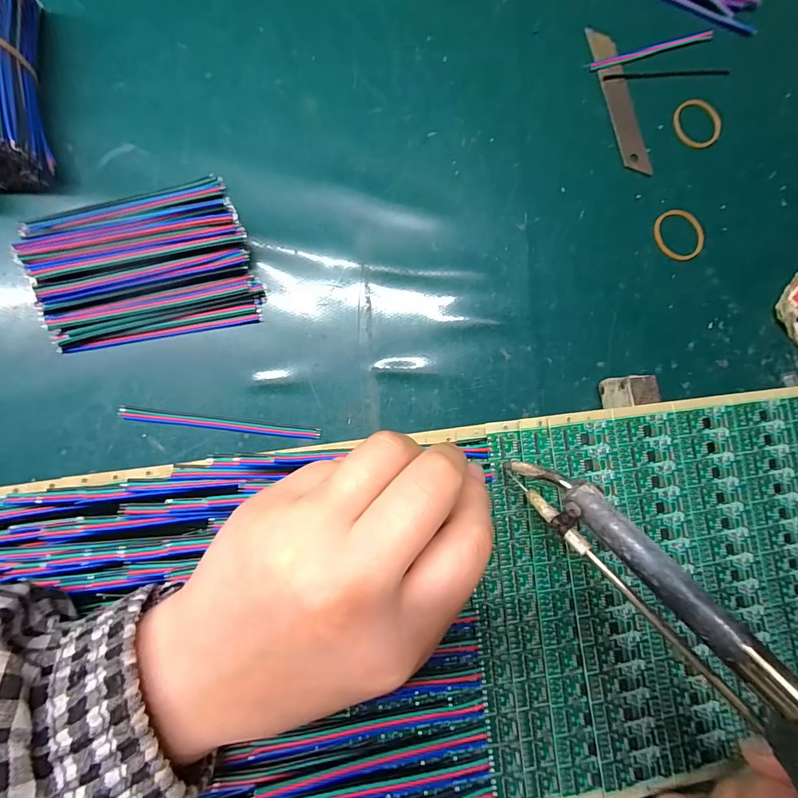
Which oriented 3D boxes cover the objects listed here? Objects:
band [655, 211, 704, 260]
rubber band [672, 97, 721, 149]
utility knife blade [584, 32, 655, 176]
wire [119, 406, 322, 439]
[{"bbox_3d":[0.179,-0.104,0.268,0.033,0.004,0.033,-12,86,-9],"label":"band"},{"bbox_3d":[0.197,-0.181,0.276,0.036,0.004,0.033,1,84,-8],"label":"rubber band"},{"bbox_3d":[0.142,-0.191,0.269,0.018,0.004,0.097,-15,87,-9],"label":"utility knife blade"},{"bbox_3d":[-0.091,0.013,0.219,0.097,0.004,0.006,7,83,-7],"label":"wire"}]

